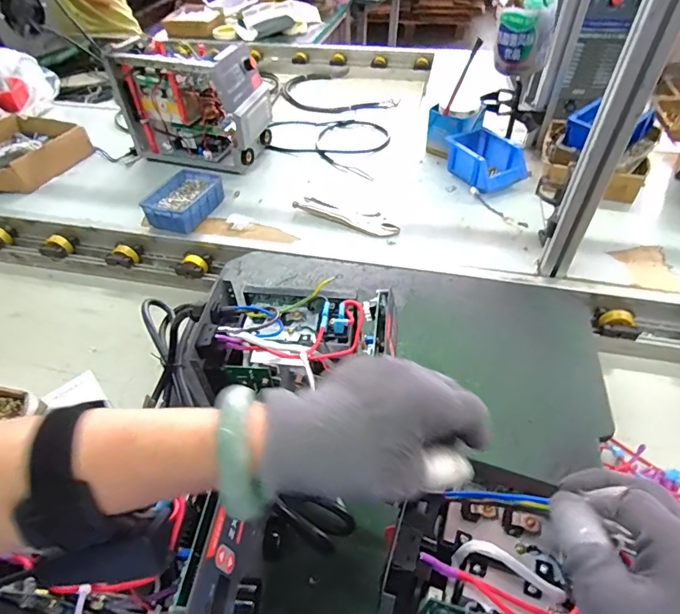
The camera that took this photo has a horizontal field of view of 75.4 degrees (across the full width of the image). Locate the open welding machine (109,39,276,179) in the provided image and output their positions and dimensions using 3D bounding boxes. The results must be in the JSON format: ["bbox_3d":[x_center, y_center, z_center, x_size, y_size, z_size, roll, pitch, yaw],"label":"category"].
[{"bbox_3d":[-0.314,-0.439,0.974,0.292,0.235,0.149,16,50,16],"label":"open welding machine"}]

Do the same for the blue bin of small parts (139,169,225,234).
[{"bbox_3d":[-0.308,-0.211,0.877,0.102,0.048,0.149,15,49,15],"label":"blue bin of small parts"}]

